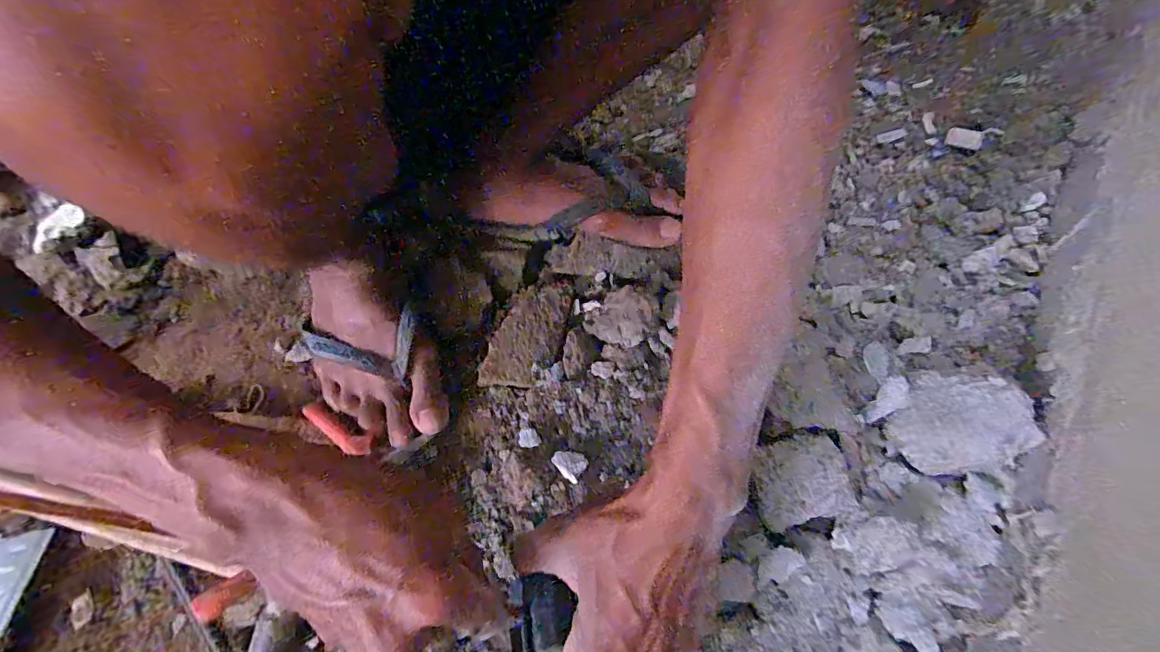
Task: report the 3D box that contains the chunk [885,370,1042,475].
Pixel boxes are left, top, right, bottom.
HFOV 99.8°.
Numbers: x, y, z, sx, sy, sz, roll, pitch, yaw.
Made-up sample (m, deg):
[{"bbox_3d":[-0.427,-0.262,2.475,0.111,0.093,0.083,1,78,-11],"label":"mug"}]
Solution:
[{"bbox_3d":[0.248,0.061,0.325,0.077,0.032,0.067,-5,54,-1],"label":"chunk"}]

